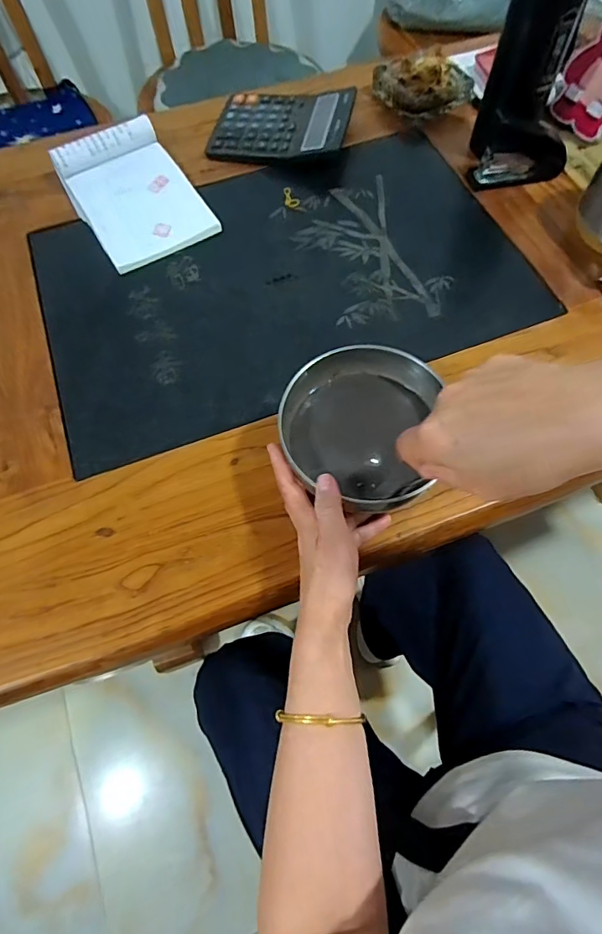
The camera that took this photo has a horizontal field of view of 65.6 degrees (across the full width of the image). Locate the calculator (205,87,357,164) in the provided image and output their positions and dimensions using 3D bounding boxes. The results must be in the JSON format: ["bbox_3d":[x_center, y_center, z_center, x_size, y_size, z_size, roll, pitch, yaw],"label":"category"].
[{"bbox_3d":[-0.030,-0.512,0.696,0.203,0.028,0.146,9,66,6],"label":"calculator"}]

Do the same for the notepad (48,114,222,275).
[{"bbox_3d":[-0.230,-0.379,0.645,0.152,0.052,0.212,-32,69,-12],"label":"notepad"}]

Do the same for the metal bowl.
[{"bbox_3d":[0.056,-0.042,0.433,0.159,0.041,0.140,38,72,17],"label":"metal bowl"}]

